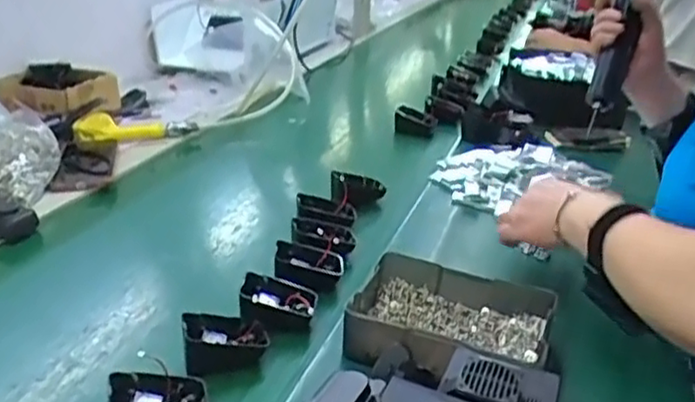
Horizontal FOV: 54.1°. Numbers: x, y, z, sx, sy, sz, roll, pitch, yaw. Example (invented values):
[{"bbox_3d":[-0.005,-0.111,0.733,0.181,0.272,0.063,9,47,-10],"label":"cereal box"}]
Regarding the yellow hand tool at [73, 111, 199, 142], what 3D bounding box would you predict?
[{"bbox_3d":[-0.324,-0.115,1.046,0.177,0.048,0.029,-8,25,-18],"label":"yellow hand tool"}]

